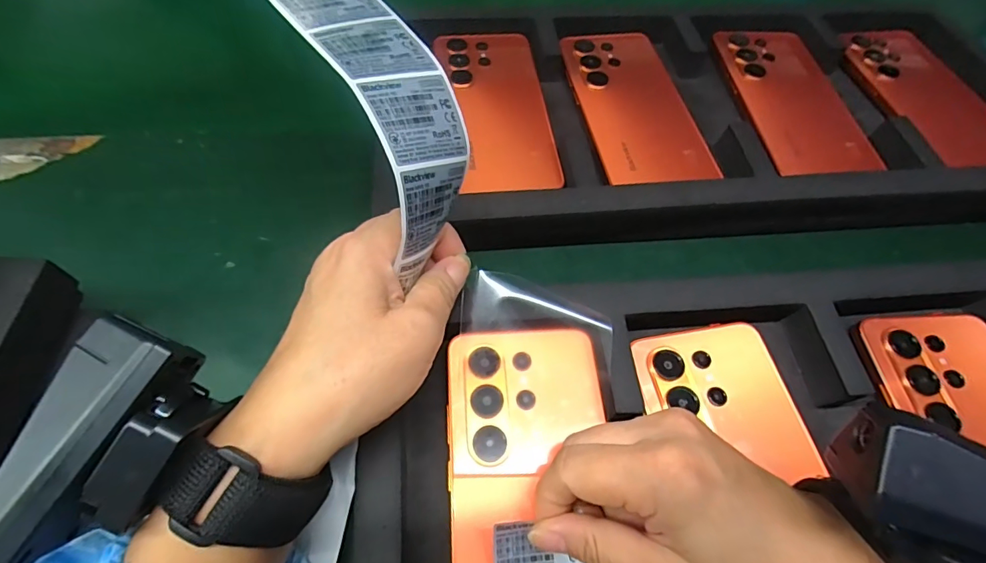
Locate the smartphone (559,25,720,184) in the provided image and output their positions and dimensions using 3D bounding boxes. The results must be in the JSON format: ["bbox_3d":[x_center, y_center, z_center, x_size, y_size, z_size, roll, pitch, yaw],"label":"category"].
[{"bbox_3d":[0.102,-0.134,0.337,0.078,0.008,0.156,-7,58,-7],"label":"smartphone"}]

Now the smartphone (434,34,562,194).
[{"bbox_3d":[0.002,-0.128,0.332,0.072,0.009,0.163,-4,58,-5],"label":"smartphone"}]

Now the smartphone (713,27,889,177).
[{"bbox_3d":[0.227,-0.145,0.352,0.080,0.010,0.168,-1,60,-3],"label":"smartphone"}]

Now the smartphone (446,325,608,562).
[{"bbox_3d":[0.019,0.103,0.210,0.077,0.009,0.170,-3,65,-4],"label":"smartphone"}]

